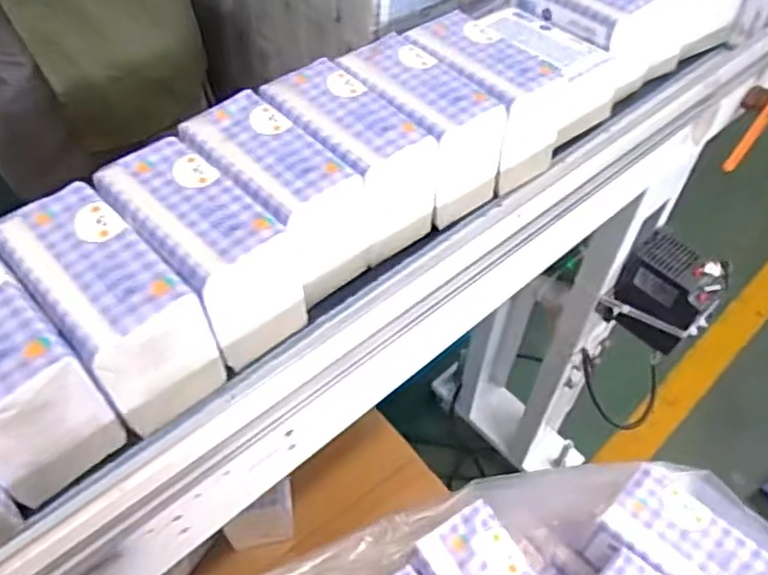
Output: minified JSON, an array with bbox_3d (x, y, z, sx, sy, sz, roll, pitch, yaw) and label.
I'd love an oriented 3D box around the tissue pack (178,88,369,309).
[{"bbox_3d":[-0.070,-0.058,0.441,0.065,0.079,0.130,-36,61,-28],"label":"tissue pack"}]

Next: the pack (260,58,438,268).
[{"bbox_3d":[-0.026,-0.090,0.471,0.061,0.085,0.120,-35,60,-27],"label":"pack"}]

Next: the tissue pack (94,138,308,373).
[{"bbox_3d":[-0.112,-0.024,0.416,0.062,0.085,0.119,-35,61,-27],"label":"tissue pack"}]

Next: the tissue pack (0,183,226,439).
[{"bbox_3d":[-0.156,0.013,0.385,0.063,0.086,0.125,-36,61,-28],"label":"tissue pack"}]

